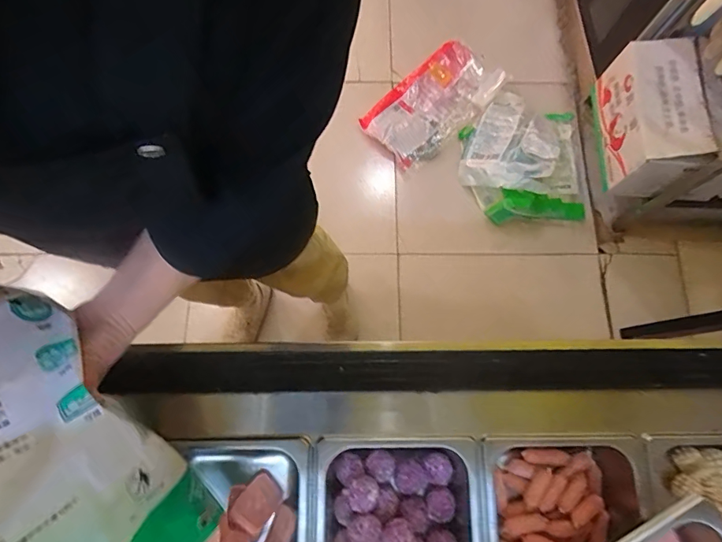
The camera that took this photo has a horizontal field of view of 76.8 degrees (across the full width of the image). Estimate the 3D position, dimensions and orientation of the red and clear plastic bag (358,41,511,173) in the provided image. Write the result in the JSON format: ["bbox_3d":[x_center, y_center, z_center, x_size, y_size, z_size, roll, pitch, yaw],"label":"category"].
[{"bbox_3d":[0.229,-0.541,1.472,0.433,0.042,0.273,-44,71,-9],"label":"red and clear plastic bag"}]

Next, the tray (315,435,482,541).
[{"bbox_3d":[0.037,0.263,0.490,0.165,0.058,0.161,1,74,-1],"label":"tray"}]

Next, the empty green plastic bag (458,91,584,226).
[{"bbox_3d":[0.492,-0.367,1.362,0.370,0.176,0.421,-1,74,-2],"label":"empty green plastic bag"}]

